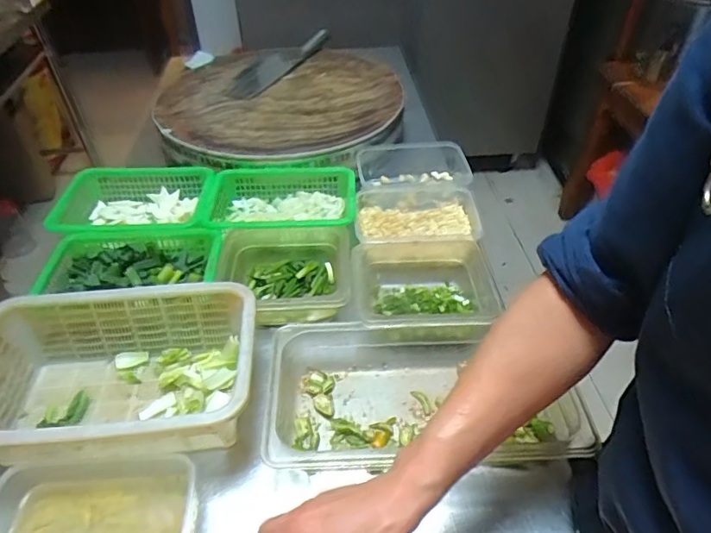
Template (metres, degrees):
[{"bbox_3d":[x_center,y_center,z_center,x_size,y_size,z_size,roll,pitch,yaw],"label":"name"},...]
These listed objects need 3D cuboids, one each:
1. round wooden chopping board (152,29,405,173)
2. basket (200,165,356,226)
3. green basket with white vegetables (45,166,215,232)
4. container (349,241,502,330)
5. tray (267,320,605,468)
[{"bbox_3d":[-0.154,-0.339,1.040,0.461,0.066,0.505,-4,44,4],"label":"round wooden chopping board"},{"bbox_3d":[-0.115,-0.086,0.820,0.233,0.064,0.159,-5,43,-4],"label":"basket"},{"bbox_3d":[-0.347,-0.085,0.825,0.230,0.062,0.161,2,43,3],"label":"green basket with white vegetables"},{"bbox_3d":[0.089,0.034,0.672,0.170,0.065,0.153,-3,43,-2],"label":"container"},{"bbox_3d":[0.040,0.142,0.566,0.258,0.057,0.152,0,43,1],"label":"tray"}]

